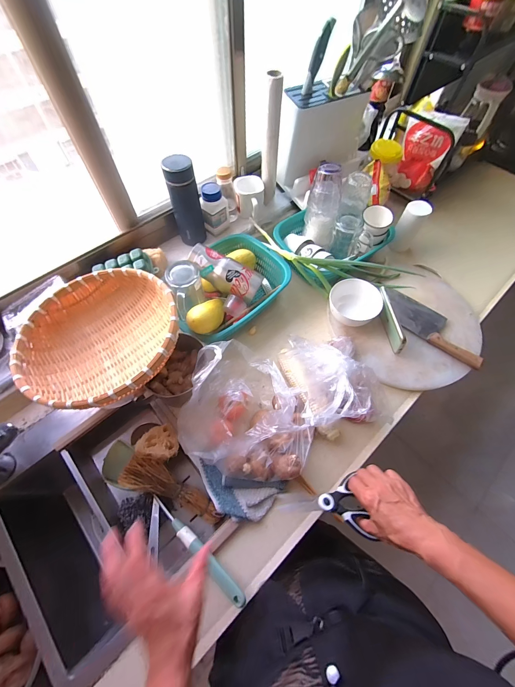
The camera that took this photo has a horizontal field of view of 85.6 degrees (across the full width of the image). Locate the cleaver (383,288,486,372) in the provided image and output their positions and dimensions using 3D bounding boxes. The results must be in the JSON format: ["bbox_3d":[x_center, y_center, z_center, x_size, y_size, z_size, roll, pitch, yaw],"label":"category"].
[{"bbox_3d":[0.423,-0.049,0.674,0.249,0.026,0.100,38,68,17],"label":"cleaver"}]

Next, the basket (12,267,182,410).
[{"bbox_3d":[-0.283,-0.010,0.521,0.269,0.100,0.272,-32,67,-16],"label":"basket"}]

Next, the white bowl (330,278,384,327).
[{"bbox_3d":[0.230,-0.093,0.671,0.116,0.064,0.102,14,63,7],"label":"white bowl"}]

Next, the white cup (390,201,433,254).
[{"bbox_3d":[0.432,-0.330,0.800,0.062,0.133,0.064,0,62,-1],"label":"white cup"}]

